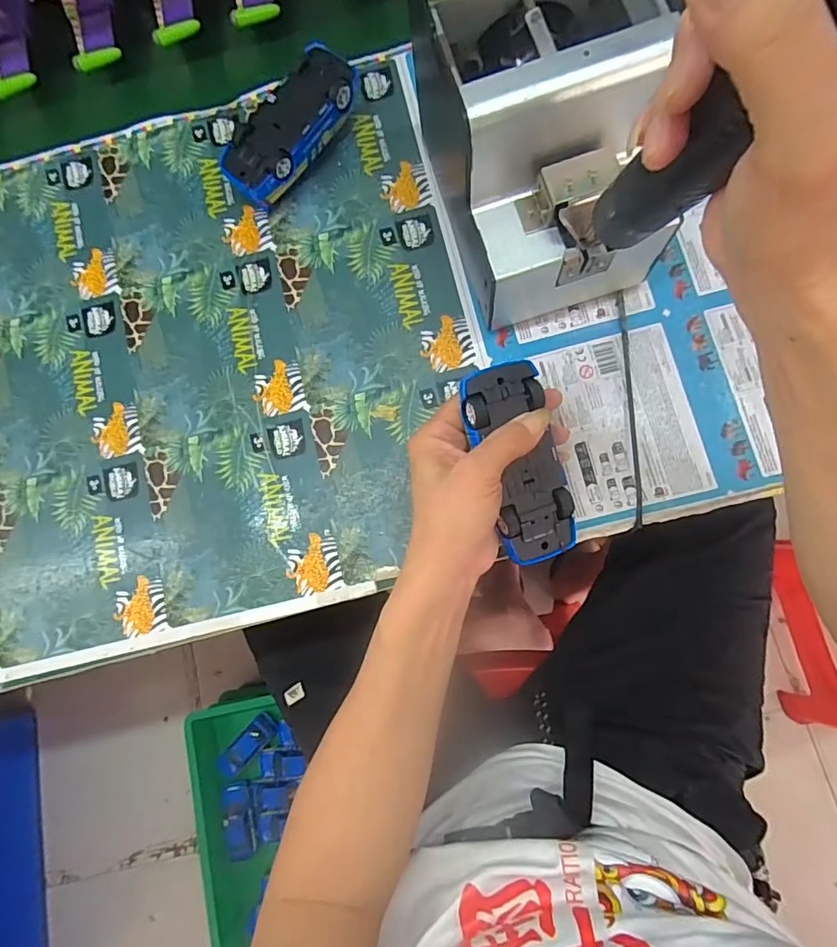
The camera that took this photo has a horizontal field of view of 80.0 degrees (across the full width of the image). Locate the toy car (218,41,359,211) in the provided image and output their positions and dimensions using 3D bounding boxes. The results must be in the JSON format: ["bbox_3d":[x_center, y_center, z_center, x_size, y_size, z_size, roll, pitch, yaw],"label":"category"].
[{"bbox_3d":[-0.103,-0.280,0.413,0.056,0.042,0.131,41,87,9],"label":"toy car"}]

